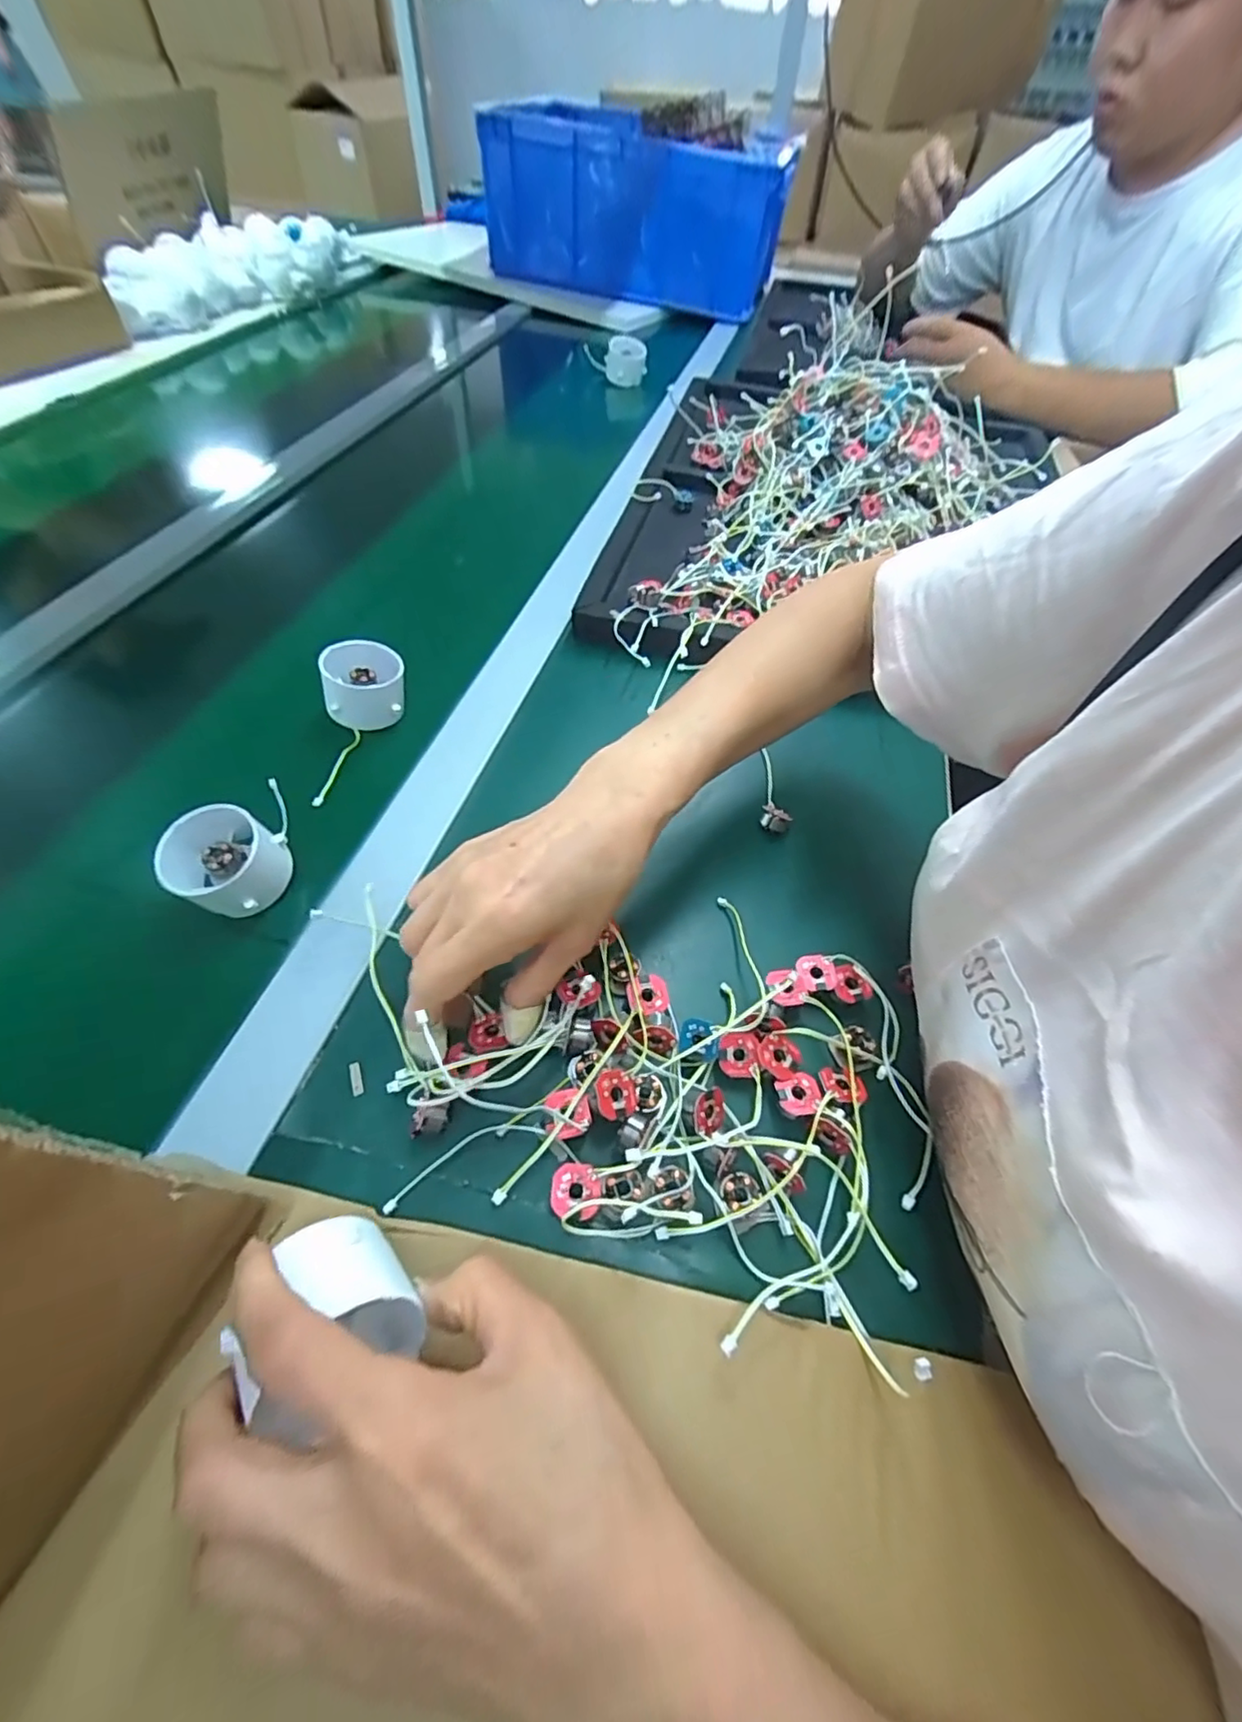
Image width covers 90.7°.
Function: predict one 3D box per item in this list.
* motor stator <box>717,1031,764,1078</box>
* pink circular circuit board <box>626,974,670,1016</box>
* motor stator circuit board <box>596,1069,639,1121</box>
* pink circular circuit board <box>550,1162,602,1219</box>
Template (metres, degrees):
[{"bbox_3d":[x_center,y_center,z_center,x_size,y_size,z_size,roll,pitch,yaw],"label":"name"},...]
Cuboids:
[{"bbox_3d":[0.054,0.088,0.281,0.019,0.004,0.019,1,55,-1],"label":"motor stator"},{"bbox_3d":[0.013,0.064,0.295,0.020,0.004,0.019,1,55,-1],"label":"pink circular circuit board"},{"bbox_3d":[-0.002,0.099,0.261,0.017,0.004,0.019,-2,63,-26],"label":"motor stator circuit board"},{"bbox_3d":[-0.018,0.132,0.245,0.020,0.009,0.018,8,55,4],"label":"pink circular circuit board"}]

